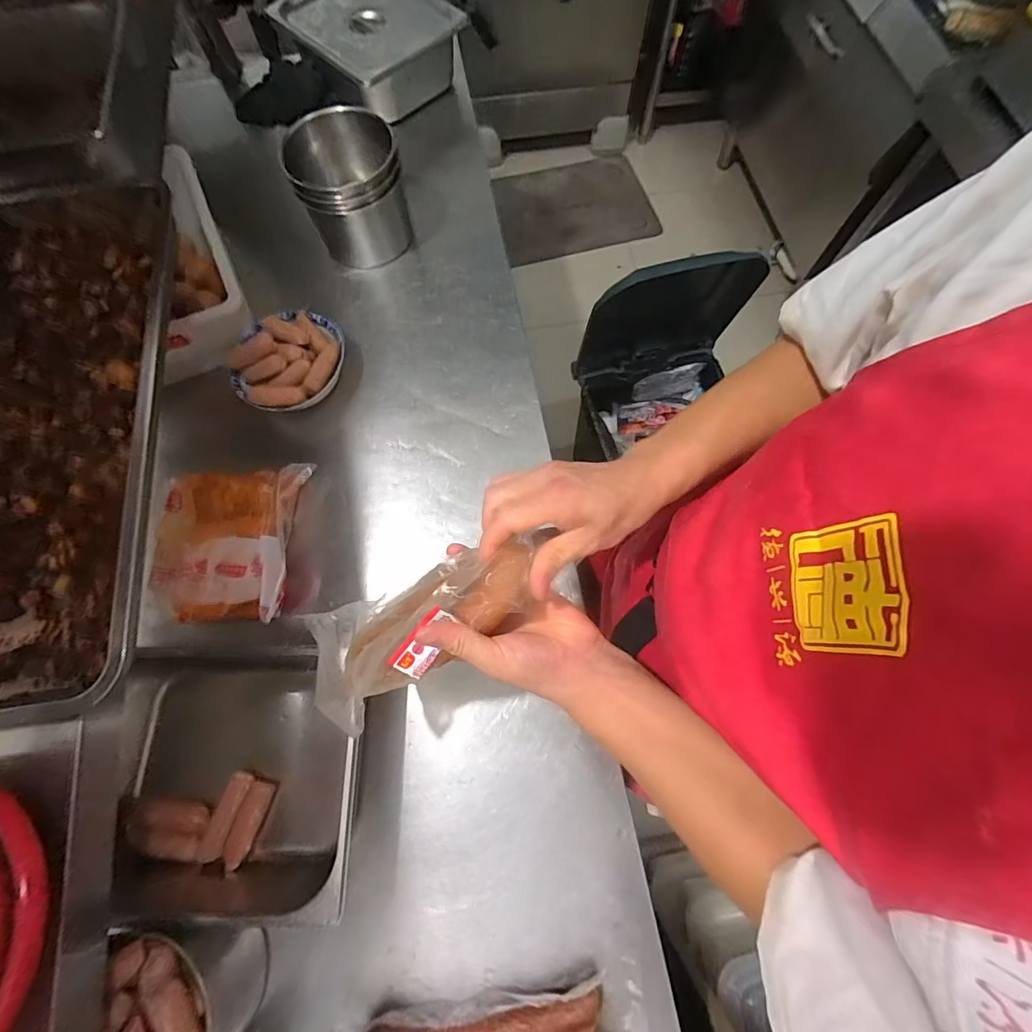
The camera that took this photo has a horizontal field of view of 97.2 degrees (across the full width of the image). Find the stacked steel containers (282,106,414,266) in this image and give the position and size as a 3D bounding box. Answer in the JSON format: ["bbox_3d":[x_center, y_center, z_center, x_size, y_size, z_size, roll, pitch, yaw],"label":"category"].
[{"bbox_3d":[-0.264,-0.524,0.748,0.142,0.167,0.141,-9,71,-2],"label":"stacked steel containers"}]

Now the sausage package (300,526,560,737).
[{"bbox_3d":[-0.084,0.090,0.387,0.255,0.041,0.106,-32,70,27],"label":"sausage package"}]

